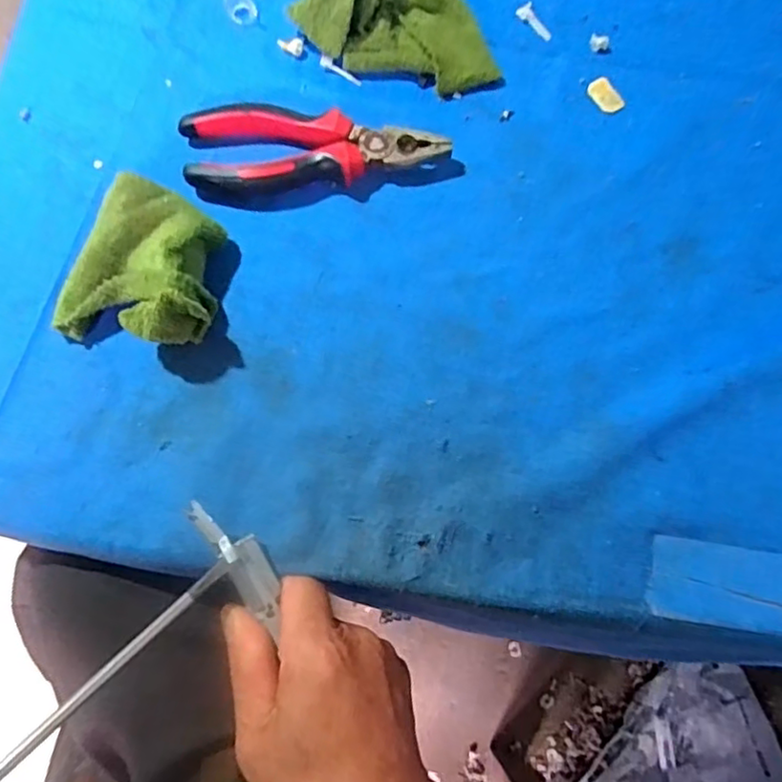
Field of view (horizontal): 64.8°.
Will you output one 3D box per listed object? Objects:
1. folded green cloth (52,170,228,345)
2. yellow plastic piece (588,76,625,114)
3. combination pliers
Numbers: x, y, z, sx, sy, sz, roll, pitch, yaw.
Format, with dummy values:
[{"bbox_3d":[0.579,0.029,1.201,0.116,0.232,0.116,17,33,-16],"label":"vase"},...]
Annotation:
[{"bbox_3d":[-0.137,-0.070,0.343,0.085,0.040,0.090,12,76,2],"label":"folded green cloth"},{"bbox_3d":[0.142,-0.196,0.407,0.018,0.004,0.026,-32,79,-9],"label":"yellow plastic piece"},{"bbox_3d":[-0.046,-0.151,0.379,0.155,0.023,0.055,-2,76,-2],"label":"combination pliers"}]

